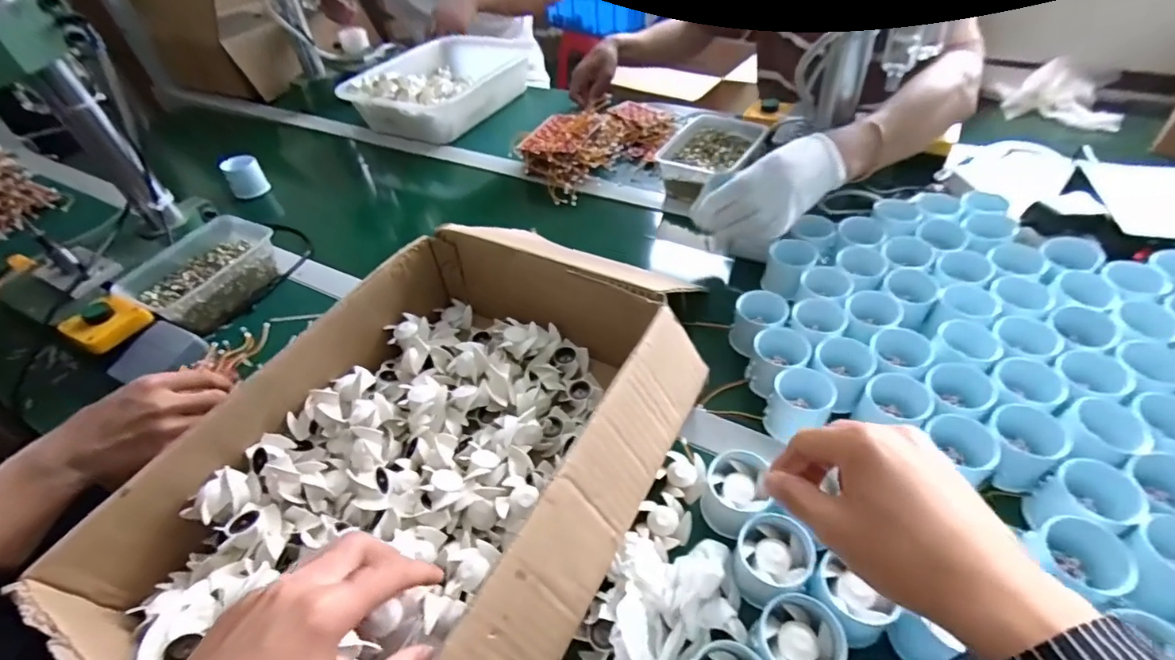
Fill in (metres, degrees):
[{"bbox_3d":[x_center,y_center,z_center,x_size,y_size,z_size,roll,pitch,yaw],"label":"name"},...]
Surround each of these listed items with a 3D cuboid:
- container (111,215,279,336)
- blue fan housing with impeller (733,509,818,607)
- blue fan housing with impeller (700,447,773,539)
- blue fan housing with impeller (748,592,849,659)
[{"bbox_3d":[-0.494,-0.071,0.687,0.122,0.055,0.156,17,50,21],"label":"container"},{"bbox_3d":[0.135,0.169,0.389,0.050,0.043,0.052,-3,45,3],"label":"blue fan housing with impeller"},{"bbox_3d":[0.123,0.135,0.437,0.050,0.051,0.050,-3,45,3],"label":"blue fan housing with impeller"},{"bbox_3d":[0.139,0.210,0.350,0.051,0.043,0.054,-3,45,3],"label":"blue fan housing with impeller"}]

